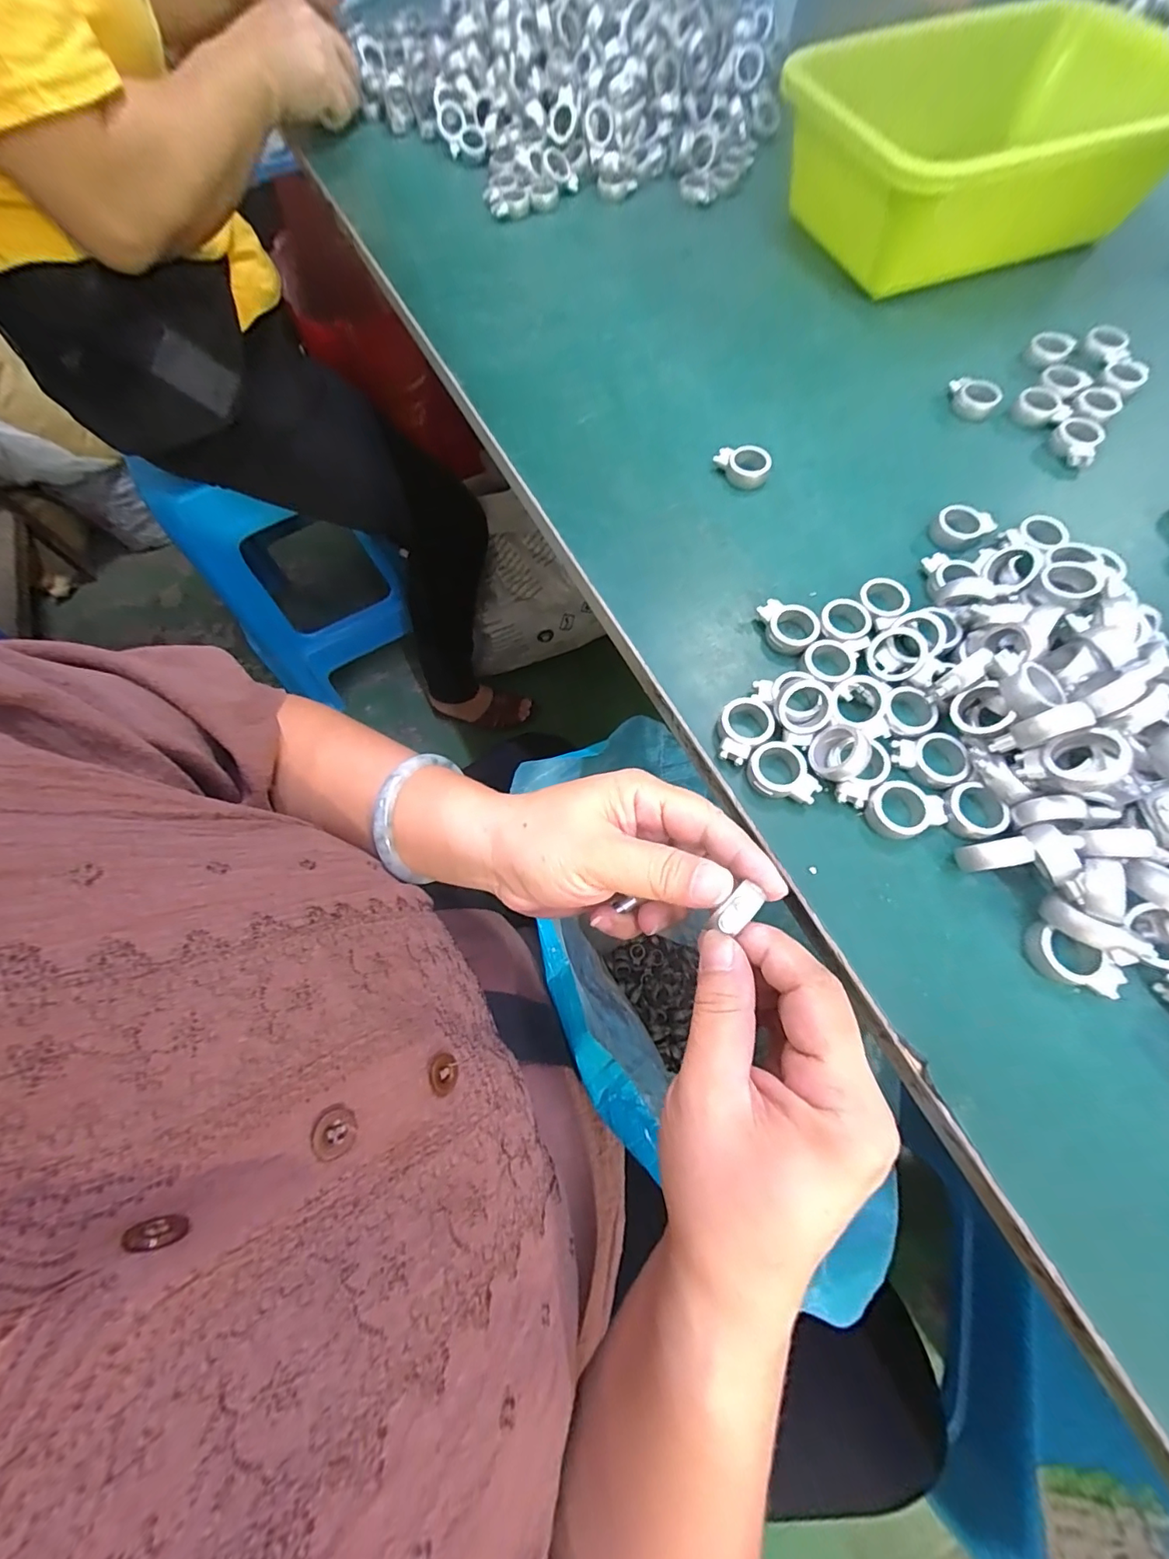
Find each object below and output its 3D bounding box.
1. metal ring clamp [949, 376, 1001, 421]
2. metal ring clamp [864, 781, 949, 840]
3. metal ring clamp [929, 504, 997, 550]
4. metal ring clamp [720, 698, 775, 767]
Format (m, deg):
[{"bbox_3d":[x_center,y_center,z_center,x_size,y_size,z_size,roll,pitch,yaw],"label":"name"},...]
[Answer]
[{"bbox_3d":[0.256,-0.253,0.333,0.033,0.014,0.021,32,73,14],"label":"metal ring clamp"},{"bbox_3d":[0.147,0.014,0.228,0.034,0.010,0.026,-3,74,7],"label":"metal ring clamp"},{"bbox_3d":[0.218,-0.146,0.291,0.031,0.013,0.023,30,72,13],"label":"metal ring clamp"},{"bbox_3d":[0.078,-0.025,0.248,0.025,0.010,0.036,26,71,12],"label":"metal ring clamp"}]

